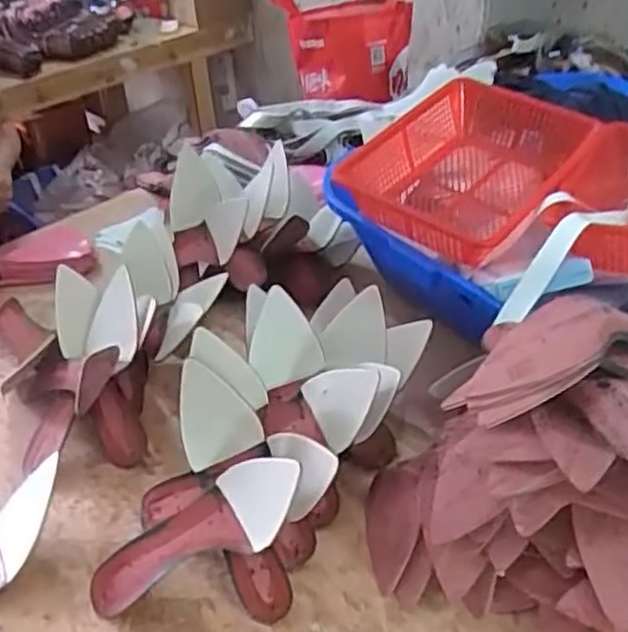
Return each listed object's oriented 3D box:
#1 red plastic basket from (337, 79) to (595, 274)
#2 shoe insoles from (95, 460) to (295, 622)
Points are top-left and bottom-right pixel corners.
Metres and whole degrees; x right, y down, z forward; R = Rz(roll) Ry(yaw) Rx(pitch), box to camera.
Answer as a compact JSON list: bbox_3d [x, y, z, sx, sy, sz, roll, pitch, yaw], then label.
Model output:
[{"bbox_3d":[0.215,-0.179,0.995,0.235,0.124,0.336,22,45,29],"label":"red plastic basket"},{"bbox_3d":[-0.110,0.201,0.720,0.245,0.052,0.074,-32,37,13],"label":"shoe insoles"}]

